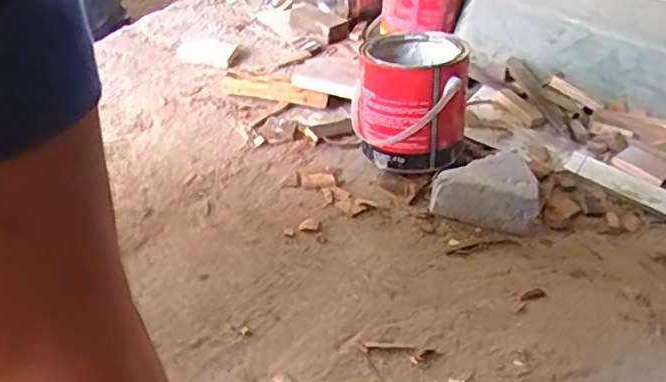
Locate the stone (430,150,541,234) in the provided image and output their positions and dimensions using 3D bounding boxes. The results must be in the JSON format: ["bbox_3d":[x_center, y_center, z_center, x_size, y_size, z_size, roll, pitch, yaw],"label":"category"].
[{"bbox_3d":[0.199,0.004,0.834,0.130,0.075,0.090,8,38,0],"label":"stone"}]

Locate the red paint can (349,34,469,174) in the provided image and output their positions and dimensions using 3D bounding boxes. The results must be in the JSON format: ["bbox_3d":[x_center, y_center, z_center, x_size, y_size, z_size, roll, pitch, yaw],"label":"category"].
[{"bbox_3d":[0.111,-0.132,0.908,0.156,0.178,0.183,11,38,4],"label":"red paint can"}]

